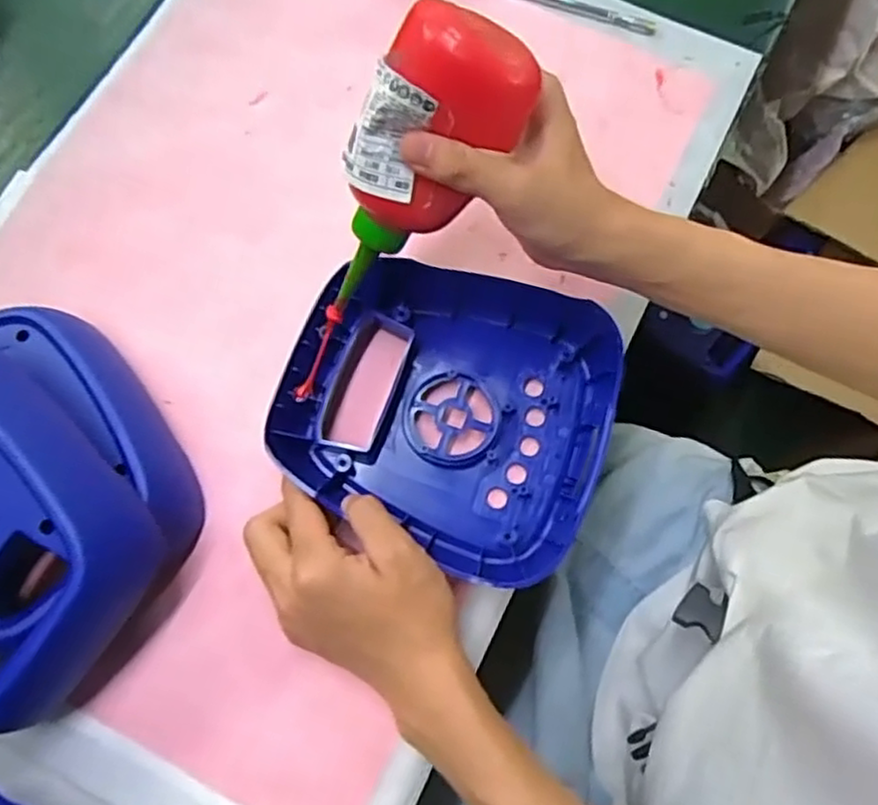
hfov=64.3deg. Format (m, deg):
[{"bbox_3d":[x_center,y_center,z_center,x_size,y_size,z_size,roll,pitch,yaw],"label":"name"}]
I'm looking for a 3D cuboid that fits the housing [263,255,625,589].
[{"bbox_3d":[0.006,0.000,0.405,0.181,0.040,0.175,15,75,4],"label":"housing"}]

